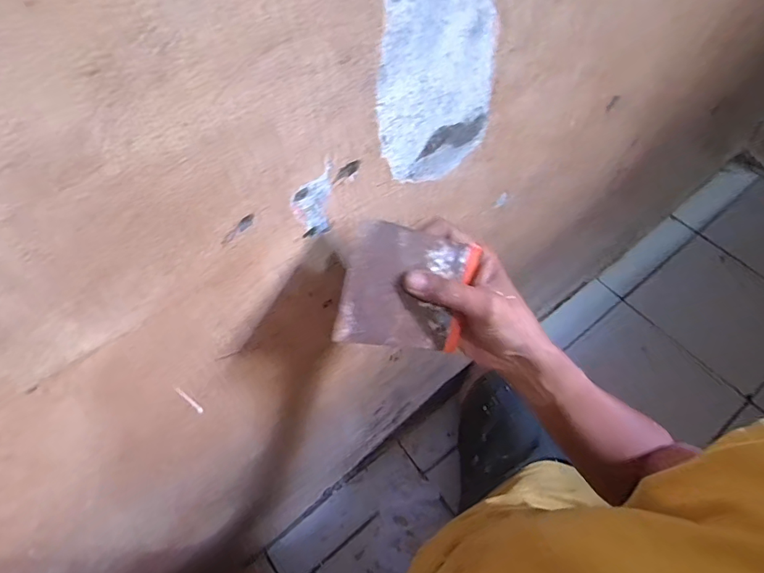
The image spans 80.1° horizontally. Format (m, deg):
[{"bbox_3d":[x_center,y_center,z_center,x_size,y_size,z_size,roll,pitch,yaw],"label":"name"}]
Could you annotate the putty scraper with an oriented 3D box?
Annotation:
[{"bbox_3d":[0.019,0.003,0.303,0.098,0.004,0.077,9,97,-34],"label":"putty scraper"}]

